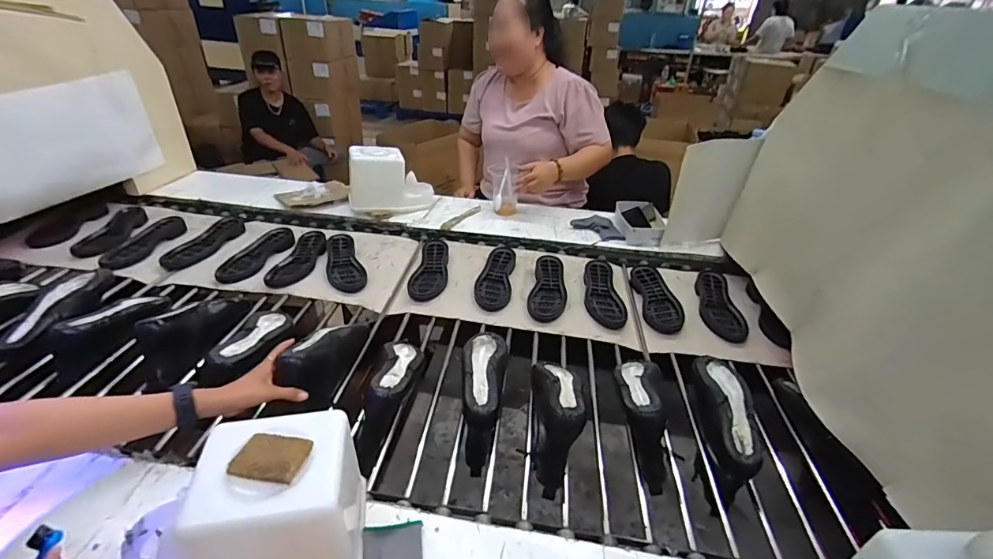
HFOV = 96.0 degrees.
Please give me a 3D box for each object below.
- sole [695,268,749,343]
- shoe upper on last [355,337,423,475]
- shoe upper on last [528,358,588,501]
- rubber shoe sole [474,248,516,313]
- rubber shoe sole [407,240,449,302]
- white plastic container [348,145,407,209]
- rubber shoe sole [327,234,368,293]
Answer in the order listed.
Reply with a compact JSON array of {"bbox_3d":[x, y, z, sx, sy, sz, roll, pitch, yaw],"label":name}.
[{"bbox_3d":[0.527,0.055,1.065,0.082,0.024,0.256,7,33,5],"label":"sole"},{"bbox_3d":[-0.173,0.181,0.765,0.081,0.111,0.256,0,35,-4],"label":"shoe upper on last"},{"bbox_3d":[0.098,0.215,0.722,0.073,0.127,0.220,4,35,3],"label":"shoe upper on last"},{"bbox_3d":[-0.002,-0.010,1.135,0.088,0.025,0.241,6,33,4],"label":"rubber shoe sole"},{"bbox_3d":[-0.167,-0.034,1.164,0.089,0.025,0.251,5,33,2],"label":"rubber shoe sole"},{"bbox_3d":[-0.358,-0.307,1.343,0.165,0.162,0.093,-3,34,-9],"label":"white plastic container"},{"bbox_3d":[-0.400,-0.048,1.170,0.088,0.036,0.233,-11,36,-21],"label":"rubber shoe sole"}]

